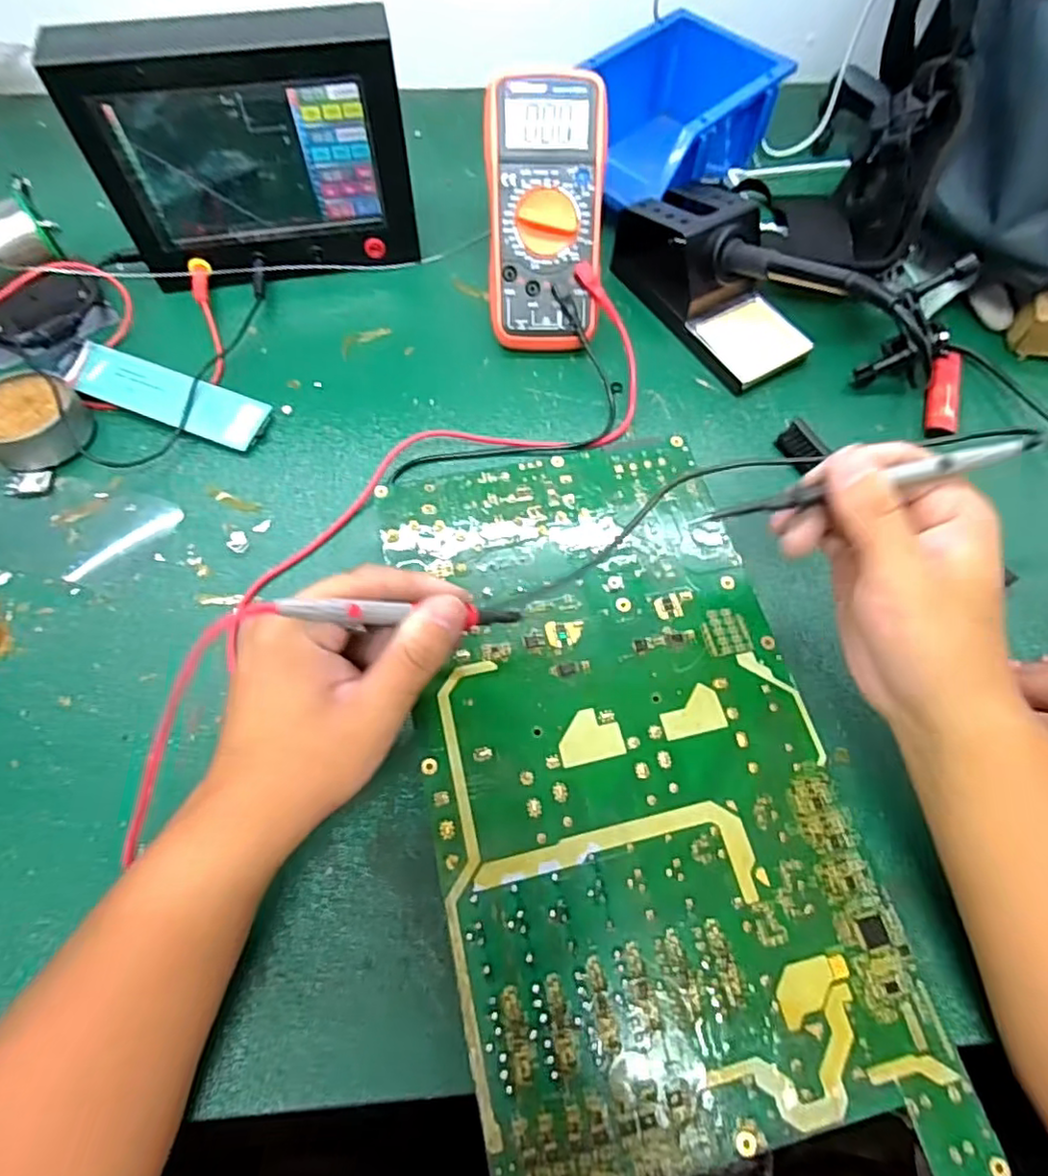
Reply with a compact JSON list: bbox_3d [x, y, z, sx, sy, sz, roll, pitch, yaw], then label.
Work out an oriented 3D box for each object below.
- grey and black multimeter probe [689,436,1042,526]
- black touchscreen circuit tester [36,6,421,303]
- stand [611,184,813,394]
[{"bbox_3d":[0.144,-0.046,0.277,0.139,0.005,0.008,-11,64,19],"label":"grey and black multimeter probe"},{"bbox_3d":[-0.179,-0.288,0.434,0.196,0.153,0.044,-17,67,-9],"label":"black touchscreen circuit tester"},{"bbox_3d":[0.139,-0.232,0.465,0.078,0.067,0.165,-33,71,-15],"label":"stand"}]

